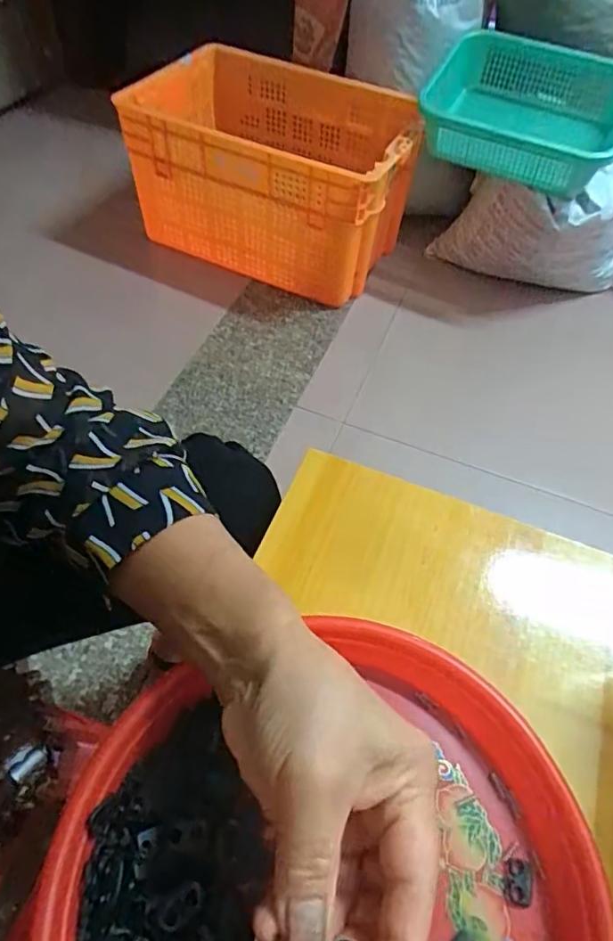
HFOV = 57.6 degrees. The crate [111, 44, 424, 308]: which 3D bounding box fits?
[{"bbox_3d":[-0.068,-0.668,1.255,0.571,0.300,0.407,21,56,10],"label":"crate"}]

